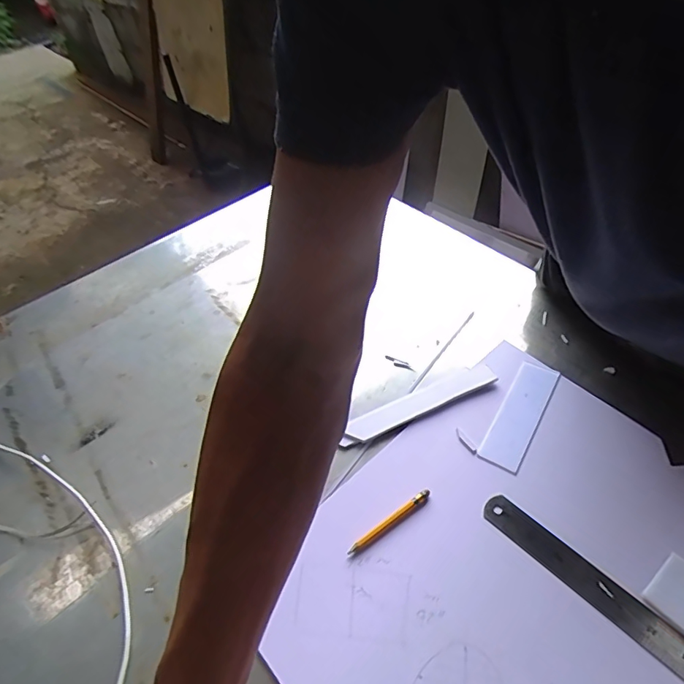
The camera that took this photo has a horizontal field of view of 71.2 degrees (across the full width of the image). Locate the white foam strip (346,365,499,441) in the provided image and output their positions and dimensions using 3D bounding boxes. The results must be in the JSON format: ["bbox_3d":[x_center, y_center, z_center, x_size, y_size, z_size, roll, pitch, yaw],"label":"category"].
[{"bbox_3d":[0.086,0.064,0.518,0.172,0.006,0.031,-23,50,-14],"label":"white foam strip"}]

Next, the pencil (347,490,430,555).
[{"bbox_3d":[0.043,0.163,0.435,0.091,0.004,0.009,-30,52,-19],"label":"pencil"}]

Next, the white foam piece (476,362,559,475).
[{"bbox_3d":[0.186,0.073,0.500,0.039,0.004,0.134,24,55,25],"label":"white foam piece"}]

